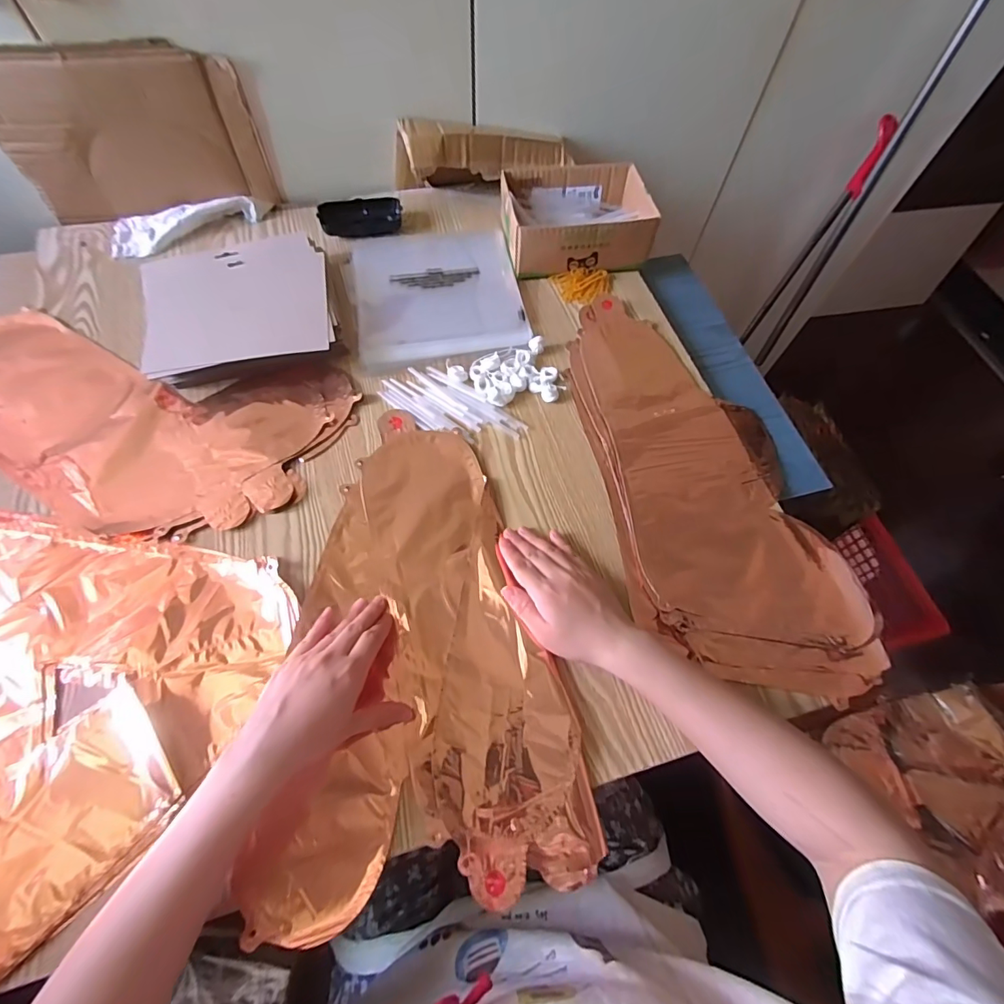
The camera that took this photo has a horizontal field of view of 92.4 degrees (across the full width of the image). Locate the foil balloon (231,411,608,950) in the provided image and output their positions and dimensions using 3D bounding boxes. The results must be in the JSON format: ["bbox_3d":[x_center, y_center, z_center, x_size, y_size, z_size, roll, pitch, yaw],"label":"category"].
[{"bbox_3d":[-0.075,0.107,0.435,0.249,0.018,0.413,-5,63,-6],"label":"foil balloon"}]

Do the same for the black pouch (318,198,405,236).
[{"bbox_3d":[-0.189,-0.386,0.652,0.107,0.023,0.048,-14,64,-10],"label":"black pouch"}]

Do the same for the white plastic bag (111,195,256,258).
[{"bbox_3d":[-0.419,-0.367,0.633,0.177,0.025,0.069,-19,65,-12],"label":"white plastic bag"}]

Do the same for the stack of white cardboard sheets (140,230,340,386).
[{"bbox_3d":[-0.297,-0.219,0.554,0.198,0.043,0.193,-14,64,-10],"label":"stack of white cardboard sheets"}]

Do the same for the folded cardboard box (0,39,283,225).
[{"bbox_3d":[-0.435,-0.431,0.578,0.270,0.176,0.034,-6,63,-6],"label":"folded cardboard box"}]

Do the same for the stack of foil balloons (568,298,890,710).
[{"bbox_3d":[0.213,-0.036,0.513,0.219,0.015,0.461,-9,63,-7],"label":"stack of foil balloons"}]

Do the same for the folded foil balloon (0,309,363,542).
[{"bbox_3d":[-0.400,-0.085,0.504,0.443,0.008,0.220,11,62,3],"label":"folded foil balloon"}]

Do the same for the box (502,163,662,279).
[{"bbox_3d":[0.094,-0.369,0.633,0.185,0.067,0.143,-11,63,-9],"label":"box"}]

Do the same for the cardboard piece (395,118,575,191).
[{"bbox_3d":[-0.025,-0.487,0.679,0.245,0.084,0.067,-17,64,-11],"label":"cardboard piece"}]

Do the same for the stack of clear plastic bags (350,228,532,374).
[{"bbox_3d":[-0.082,-0.269,0.608,0.201,0.012,0.228,-9,63,-8],"label":"stack of clear plastic bags"}]

